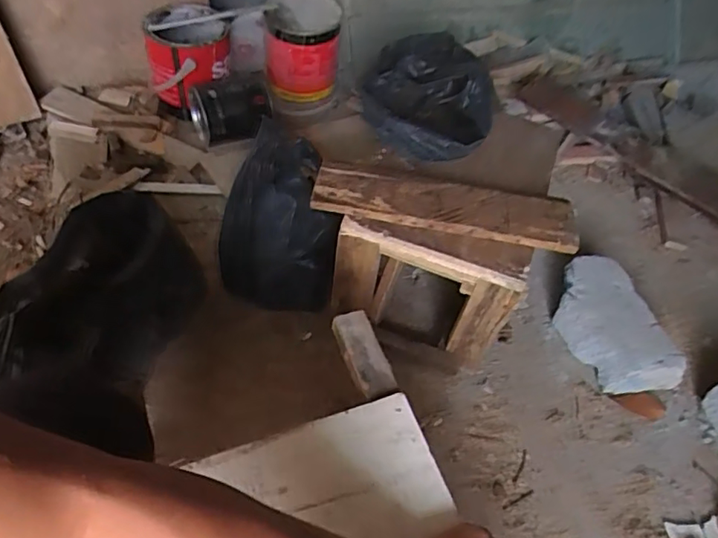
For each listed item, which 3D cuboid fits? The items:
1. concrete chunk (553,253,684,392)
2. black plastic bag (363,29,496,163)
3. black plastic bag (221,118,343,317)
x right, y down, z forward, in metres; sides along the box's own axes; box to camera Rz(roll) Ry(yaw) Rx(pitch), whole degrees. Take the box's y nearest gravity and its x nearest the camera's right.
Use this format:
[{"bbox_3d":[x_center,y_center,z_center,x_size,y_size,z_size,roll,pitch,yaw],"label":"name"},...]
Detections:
[{"bbox_3d":[0.372,0.085,0.827,0.125,0.070,0.211,-15,54,-18],"label":"concrete chunk"},{"bbox_3d":[0.089,-0.236,0.762,0.164,0.088,0.207,8,50,-1],"label":"black plastic bag"},{"bbox_3d":[-0.098,-0.059,0.809,0.189,0.237,0.158,22,51,10],"label":"black plastic bag"}]

